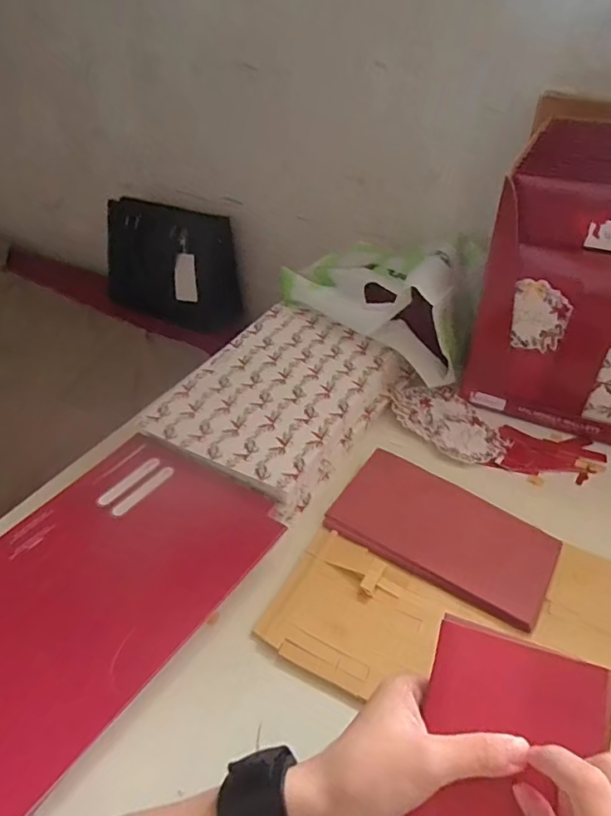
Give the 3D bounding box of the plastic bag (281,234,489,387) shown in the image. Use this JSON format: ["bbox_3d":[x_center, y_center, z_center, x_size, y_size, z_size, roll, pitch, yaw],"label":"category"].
[{"bbox_3d":[0.115,-0.153,0.624,0.173,0.090,0.254,-30,47,-31],"label":"plastic bag"}]

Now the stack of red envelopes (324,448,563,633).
[{"bbox_3d":[0.116,0.101,0.442,0.177,0.016,0.093,23,45,26],"label":"stack of red envelopes"}]

